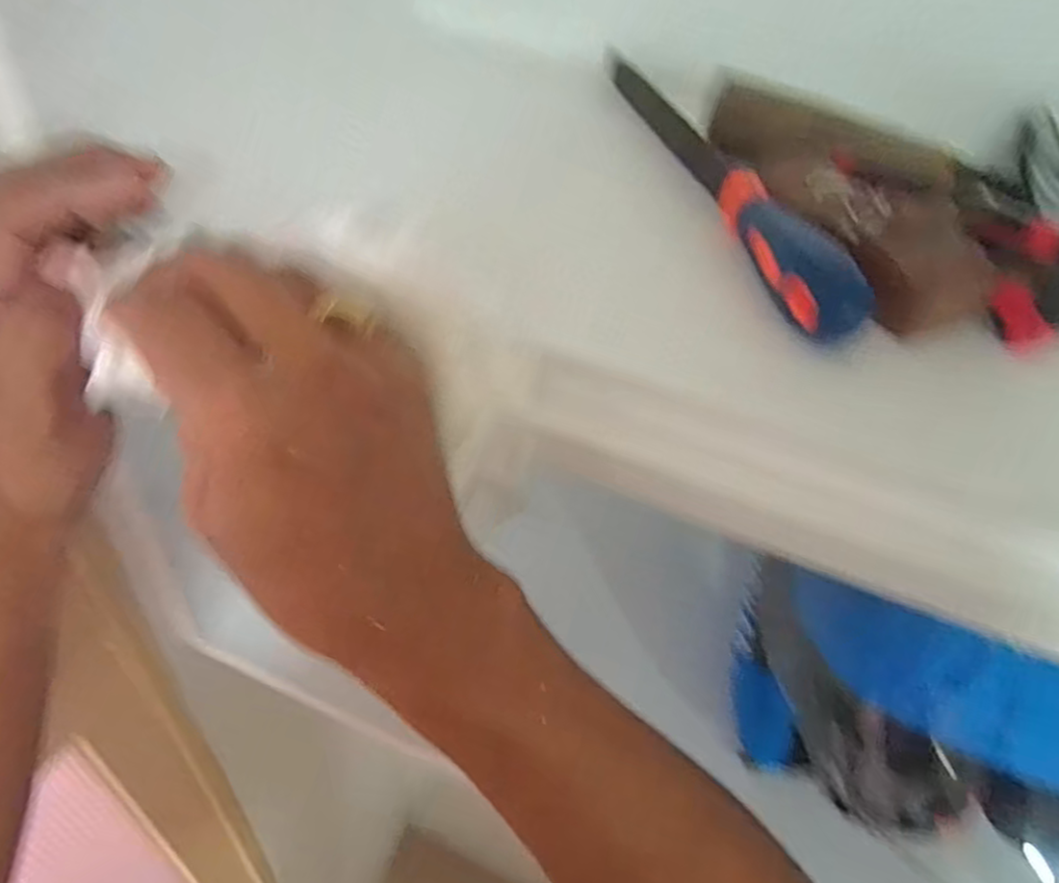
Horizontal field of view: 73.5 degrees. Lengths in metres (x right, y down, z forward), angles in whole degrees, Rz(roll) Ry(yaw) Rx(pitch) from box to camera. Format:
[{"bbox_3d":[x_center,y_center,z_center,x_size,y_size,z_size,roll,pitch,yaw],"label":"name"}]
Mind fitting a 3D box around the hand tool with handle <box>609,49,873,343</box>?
[{"bbox_3d":[0.093,-0.141,0.360,0.028,0.031,0.283,-3,46,-11],"label":"hand tool with handle"}]

